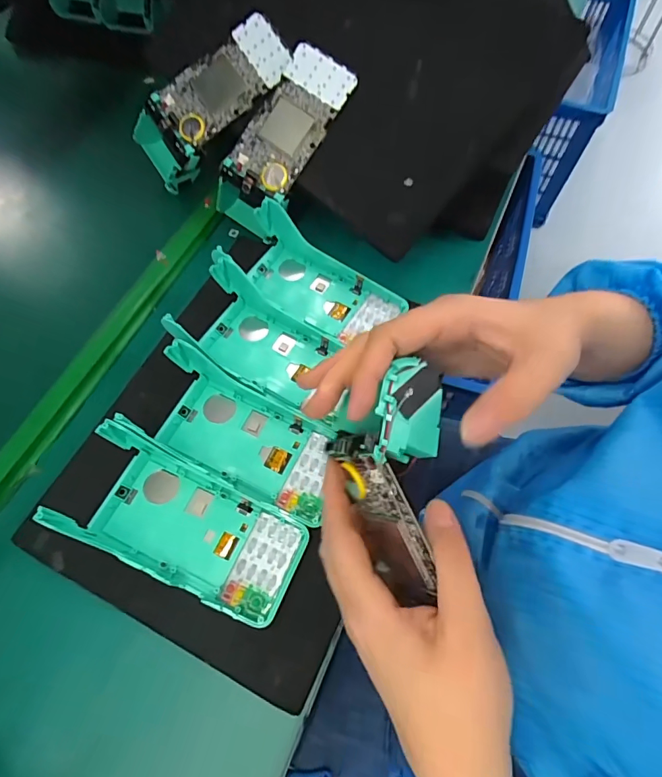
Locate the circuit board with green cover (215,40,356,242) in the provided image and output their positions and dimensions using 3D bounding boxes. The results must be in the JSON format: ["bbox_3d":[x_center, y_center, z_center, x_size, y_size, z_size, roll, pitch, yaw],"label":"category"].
[{"bbox_3d":[-0.047,-0.232,0.414,0.070,0.049,0.169,45,107,19],"label":"circuit board with green cover"}]

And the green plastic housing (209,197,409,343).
[{"bbox_3d":[-0.014,-0.099,0.398,0.165,0.049,0.087,24,66,11],"label":"green plastic housing"}]

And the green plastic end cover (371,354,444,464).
[{"bbox_3d":[0.041,0.014,0.236,0.036,0.018,0.056,18,70,-18],"label":"green plastic end cover"}]

